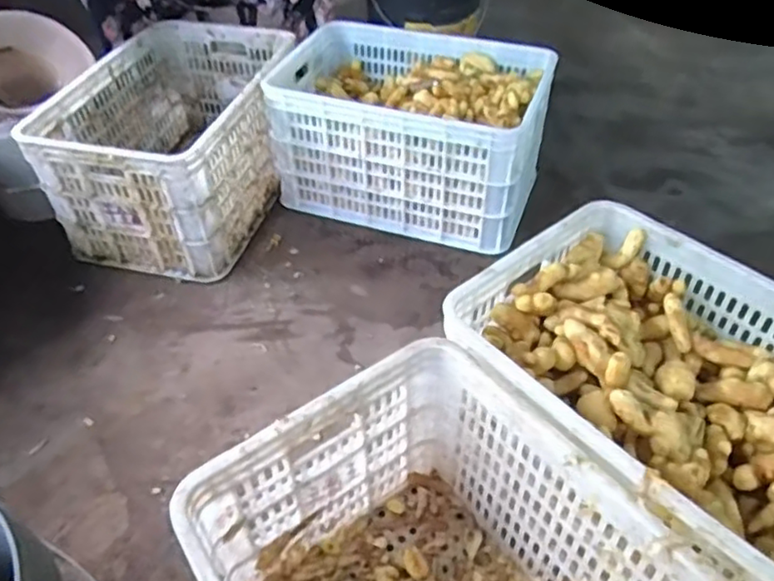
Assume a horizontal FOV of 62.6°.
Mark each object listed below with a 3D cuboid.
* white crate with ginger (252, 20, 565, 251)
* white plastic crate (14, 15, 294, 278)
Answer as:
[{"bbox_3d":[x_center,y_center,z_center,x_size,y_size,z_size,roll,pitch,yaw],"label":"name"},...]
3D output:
[{"bbox_3d":[0.055,-0.352,1.380,0.528,0.275,0.387,12,45,12],"label":"white crate with ginger"},{"bbox_3d":[-0.425,-0.329,1.366,0.365,0.278,0.552,11,45,12],"label":"white plastic crate"}]

